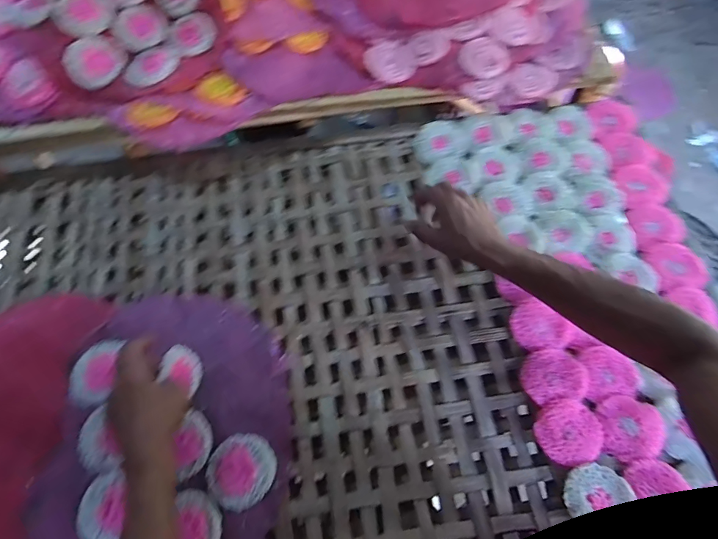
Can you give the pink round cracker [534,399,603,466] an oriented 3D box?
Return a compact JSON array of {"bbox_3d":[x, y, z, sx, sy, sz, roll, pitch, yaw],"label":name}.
[{"bbox_3d":[0.265,0.204,0.517,0.081,0.007,0.075,1,68,0],"label":"pink round cracker"}]

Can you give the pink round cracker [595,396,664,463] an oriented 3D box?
[{"bbox_3d":[0.344,0.198,0.517,0.075,0.016,0.074,0,68,0],"label":"pink round cracker"}]

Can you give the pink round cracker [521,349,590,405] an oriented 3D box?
[{"bbox_3d":[0.258,0.139,0.542,0.080,0.019,0.065,-7,68,-3],"label":"pink round cracker"}]

